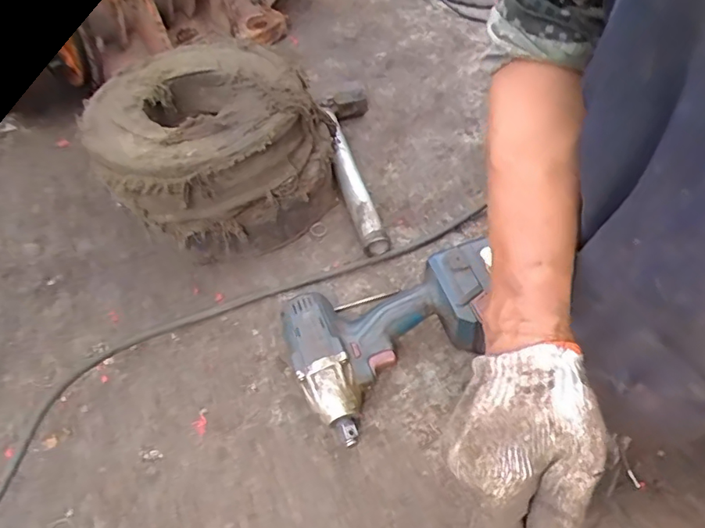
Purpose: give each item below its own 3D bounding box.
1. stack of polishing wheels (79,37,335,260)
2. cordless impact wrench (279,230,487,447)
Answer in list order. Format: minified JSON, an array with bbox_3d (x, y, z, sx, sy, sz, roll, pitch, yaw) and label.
[{"bbox_3d":[-0.171,-0.139,0.646,0.261,0.165,0.246,-31,56,-21],"label":"stack of polishing wheels"},{"bbox_3d":[0.039,0.075,0.499,0.195,0.079,0.144,-13,49,-10],"label":"cordless impact wrench"}]

